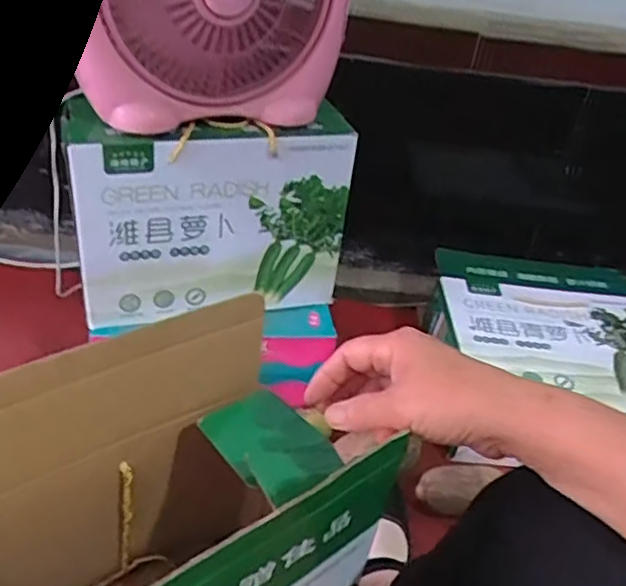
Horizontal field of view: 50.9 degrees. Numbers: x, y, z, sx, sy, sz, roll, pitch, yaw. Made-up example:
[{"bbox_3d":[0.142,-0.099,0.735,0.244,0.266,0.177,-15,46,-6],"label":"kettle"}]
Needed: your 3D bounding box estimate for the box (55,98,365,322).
[{"bbox_3d":[-0.128,-0.098,0.874,0.355,0.249,0.105,-10,40,-23],"label":"box"}]

